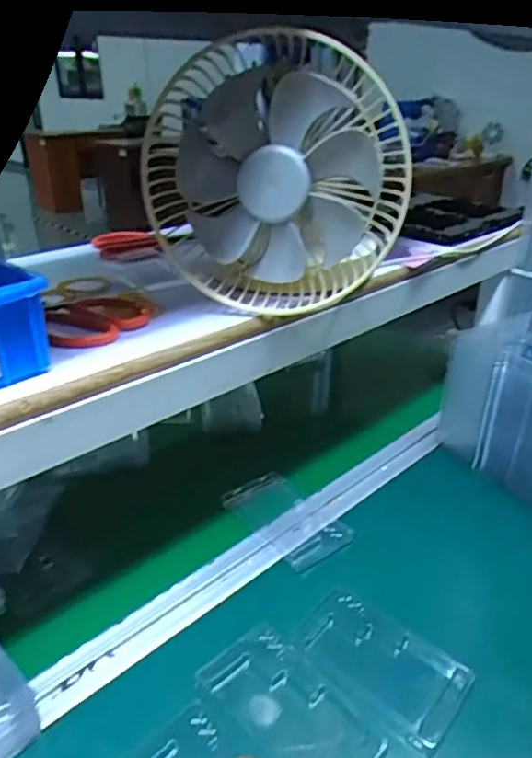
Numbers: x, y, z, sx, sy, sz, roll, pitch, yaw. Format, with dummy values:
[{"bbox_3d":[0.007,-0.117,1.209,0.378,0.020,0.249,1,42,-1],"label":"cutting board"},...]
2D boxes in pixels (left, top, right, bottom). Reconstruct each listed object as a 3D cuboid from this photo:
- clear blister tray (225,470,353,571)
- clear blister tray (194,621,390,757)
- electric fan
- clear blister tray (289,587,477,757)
[{"bbox_3d":[0.017,0.139,0.582,0.079,0.009,0.140,-22,36,-36],"label":"clear blister tray"},{"bbox_3d":[0.019,0.233,0.402,0.125,0.011,0.068,24,35,35],"label":"clear blister tray"},{"bbox_3d":[0.006,-0.150,0.440,0.199,0.188,0.075,6,28,11],"label":"electric fan"},{"bbox_3d":[0.087,0.218,0.436,0.126,0.010,0.077,23,35,33],"label":"clear blister tray"}]

